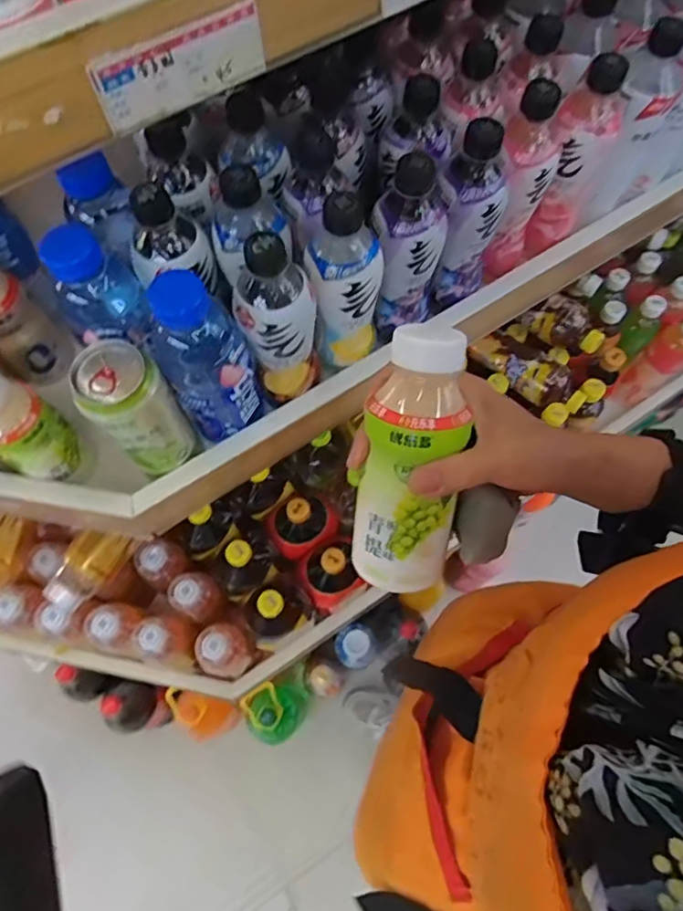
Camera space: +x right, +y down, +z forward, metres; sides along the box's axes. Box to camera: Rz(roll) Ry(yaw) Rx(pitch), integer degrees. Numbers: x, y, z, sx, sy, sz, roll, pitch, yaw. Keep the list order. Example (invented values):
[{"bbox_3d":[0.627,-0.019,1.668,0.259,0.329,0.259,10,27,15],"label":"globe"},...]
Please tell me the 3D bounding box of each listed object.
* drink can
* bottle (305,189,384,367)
[{"bbox_3d":[-0.167,-0.038,0.457,0.059,0.131,0.062,0,69,1],"label":"drink can"},{"bbox_3d":[0.007,-0.151,0.484,0.066,0.171,0.064,-2,69,0],"label":"bottle"}]

